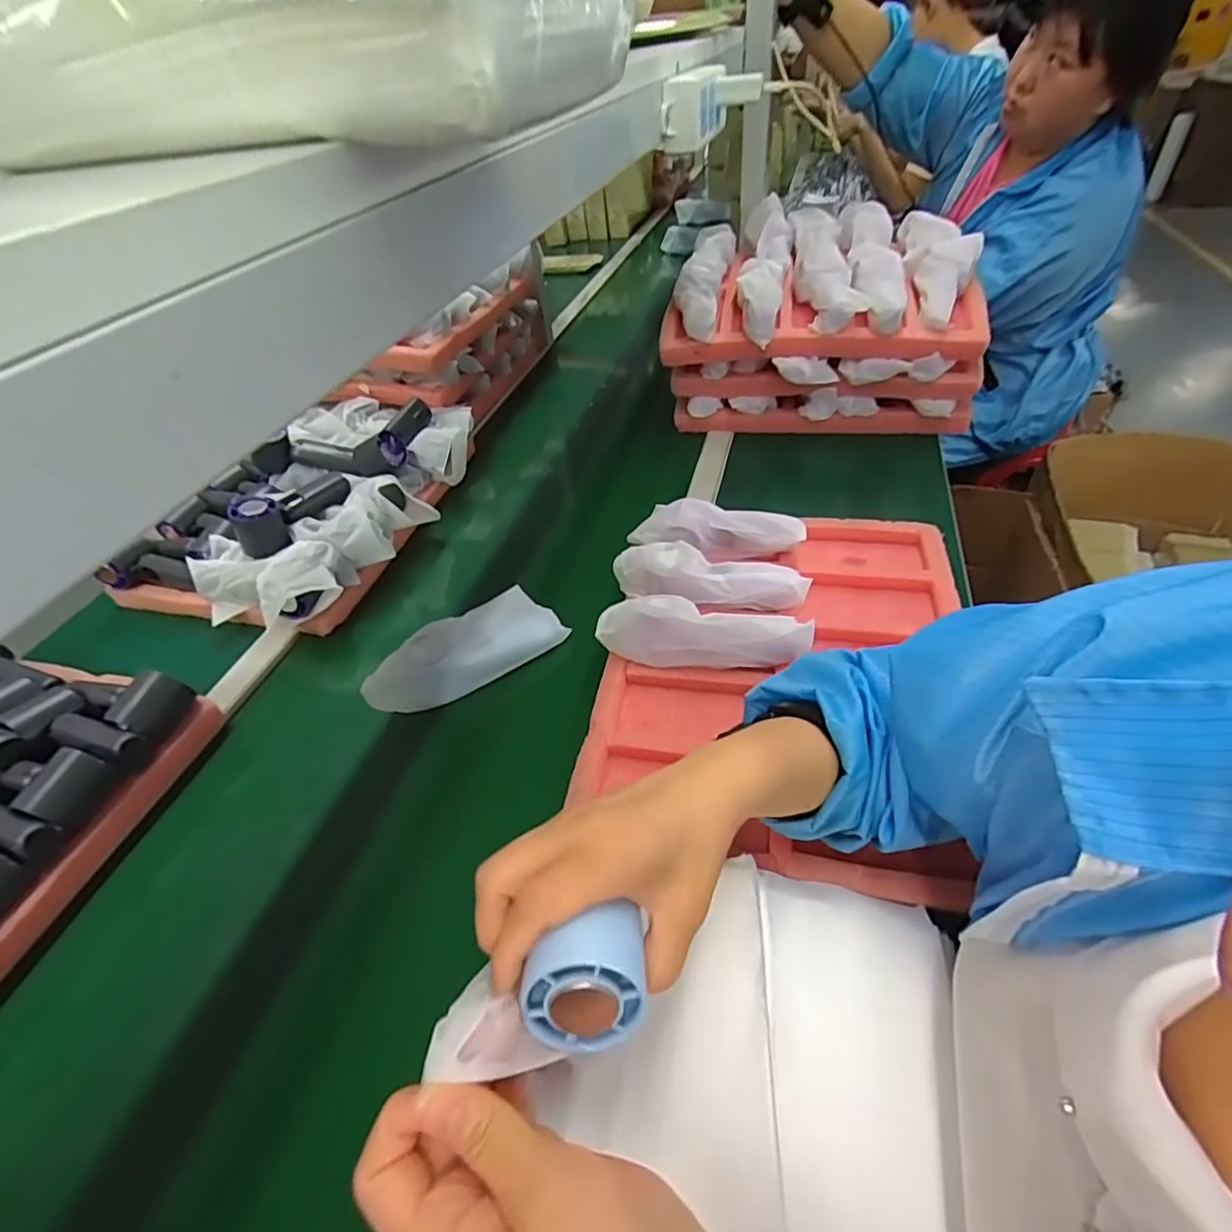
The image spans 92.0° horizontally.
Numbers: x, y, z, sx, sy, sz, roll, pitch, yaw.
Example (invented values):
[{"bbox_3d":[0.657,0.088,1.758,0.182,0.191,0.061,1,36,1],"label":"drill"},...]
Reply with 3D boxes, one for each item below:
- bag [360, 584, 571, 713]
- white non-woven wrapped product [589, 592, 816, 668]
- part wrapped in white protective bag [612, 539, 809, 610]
[{"bbox_3d":[-0.161,0.031,0.624,0.201,0.053,0.086,-29,48,-21],"label":"bag"},{"bbox_3d":[0.081,0.016,0.568,0.191,0.068,0.062,1,44,9],"label":"white non-woven wrapped product"},{"bbox_3d":[0.099,-0.043,0.630,0.199,0.036,0.061,10,48,14],"label":"part wrapped in white protective bag"}]

